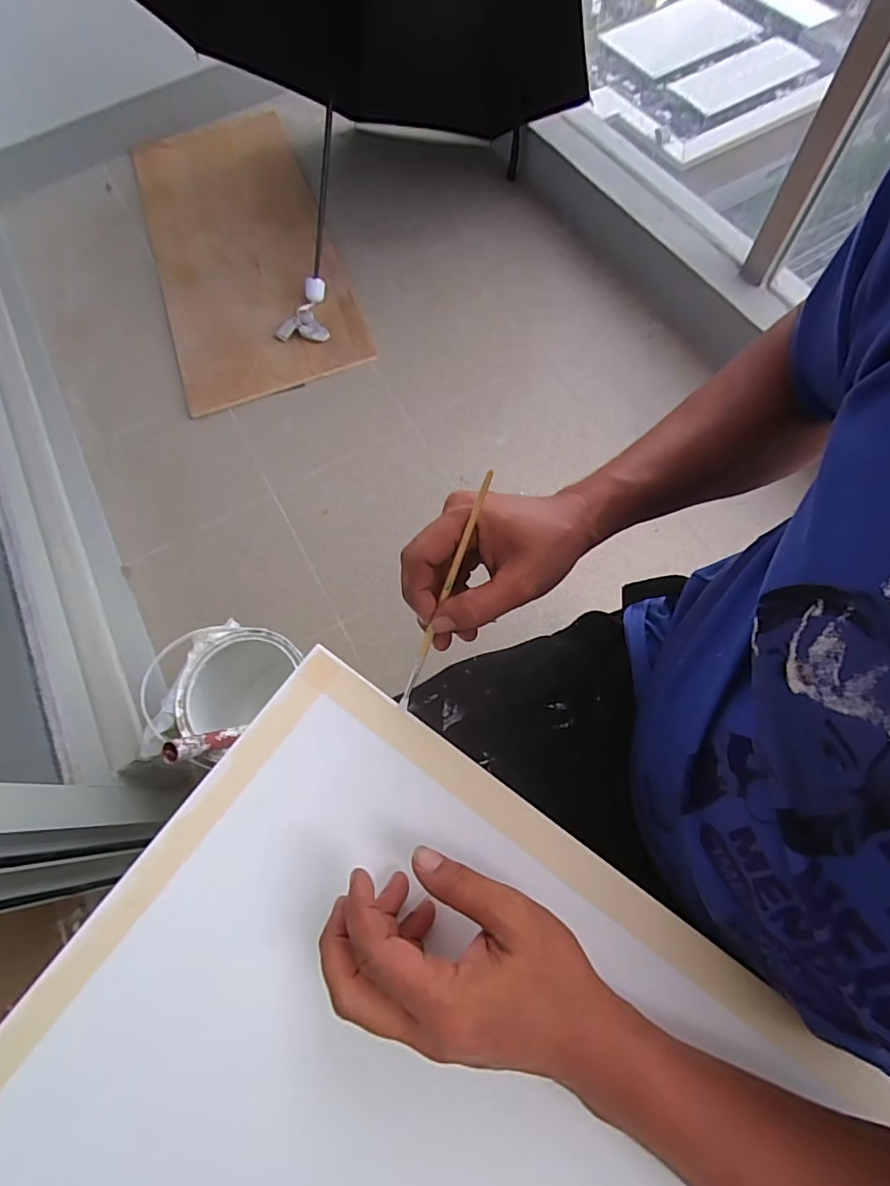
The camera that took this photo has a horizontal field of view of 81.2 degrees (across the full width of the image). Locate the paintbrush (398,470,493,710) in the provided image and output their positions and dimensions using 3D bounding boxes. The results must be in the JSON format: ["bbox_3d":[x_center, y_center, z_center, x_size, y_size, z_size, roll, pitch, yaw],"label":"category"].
[{"bbox_3d":[-0.002,0.006,0.335,0.006,0.008,0.176,26,112,13],"label":"paintbrush"}]

